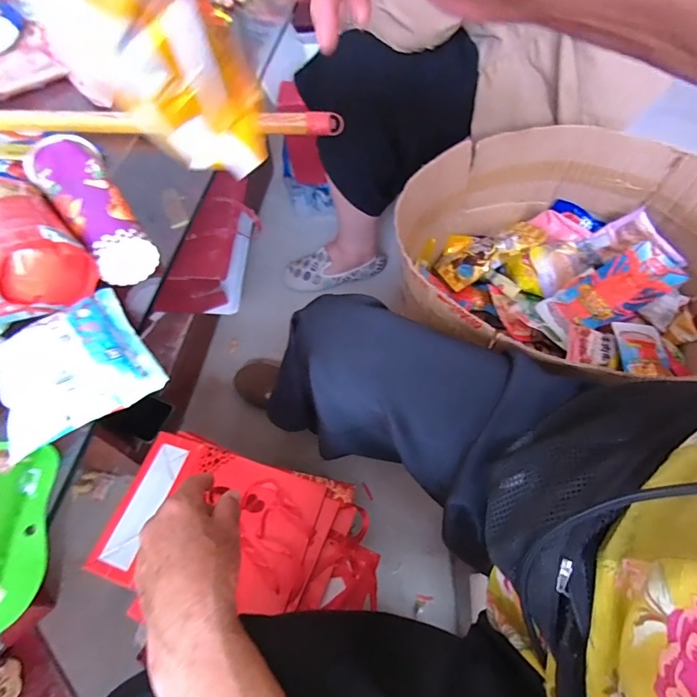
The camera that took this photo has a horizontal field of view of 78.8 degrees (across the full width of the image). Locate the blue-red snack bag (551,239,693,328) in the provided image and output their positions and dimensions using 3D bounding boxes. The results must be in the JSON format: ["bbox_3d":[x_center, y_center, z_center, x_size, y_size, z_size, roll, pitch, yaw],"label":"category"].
[{"bbox_3d":[0.439,-0.096,0.696,0.166,0.019,0.095,-36,58,17],"label":"blue-red snack bag"}]

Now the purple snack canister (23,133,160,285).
[{"bbox_3d":[-0.266,-0.148,0.442,0.068,0.054,0.177,-34,63,-17],"label":"purple snack canister"}]

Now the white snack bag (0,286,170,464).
[{"bbox_3d":[-0.239,0.008,0.359,0.120,0.040,0.119,-30,62,-16],"label":"white snack bag"}]

